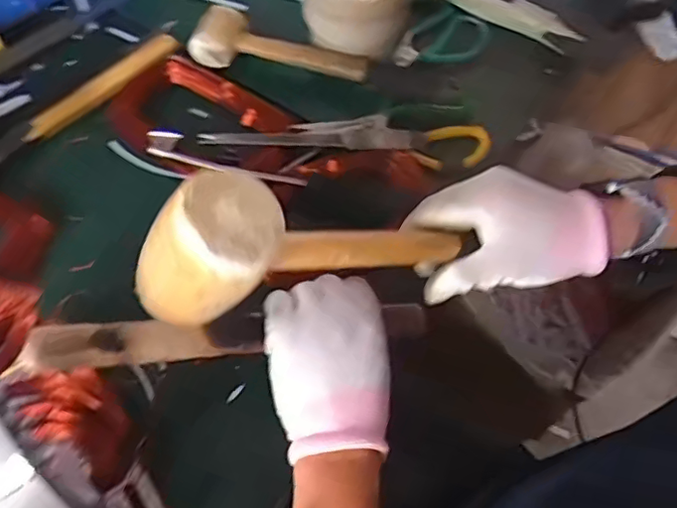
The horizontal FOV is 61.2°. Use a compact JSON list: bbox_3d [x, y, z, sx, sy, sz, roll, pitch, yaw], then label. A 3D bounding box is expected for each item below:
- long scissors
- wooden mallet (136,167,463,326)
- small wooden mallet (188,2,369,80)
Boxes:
[{"bbox_3d":[0.010,-0.115,0.558,0.273,0.016,0.049,3,59,-3],"label":"long scissors"},{"bbox_3d":[-0.010,0.000,0.331,0.202,0.072,0.046,-2,55,-45],"label":"wooden mallet"},{"bbox_3d":[-0.059,-0.211,0.594,0.179,0.039,0.055,10,59,1],"label":"small wooden mallet"}]

